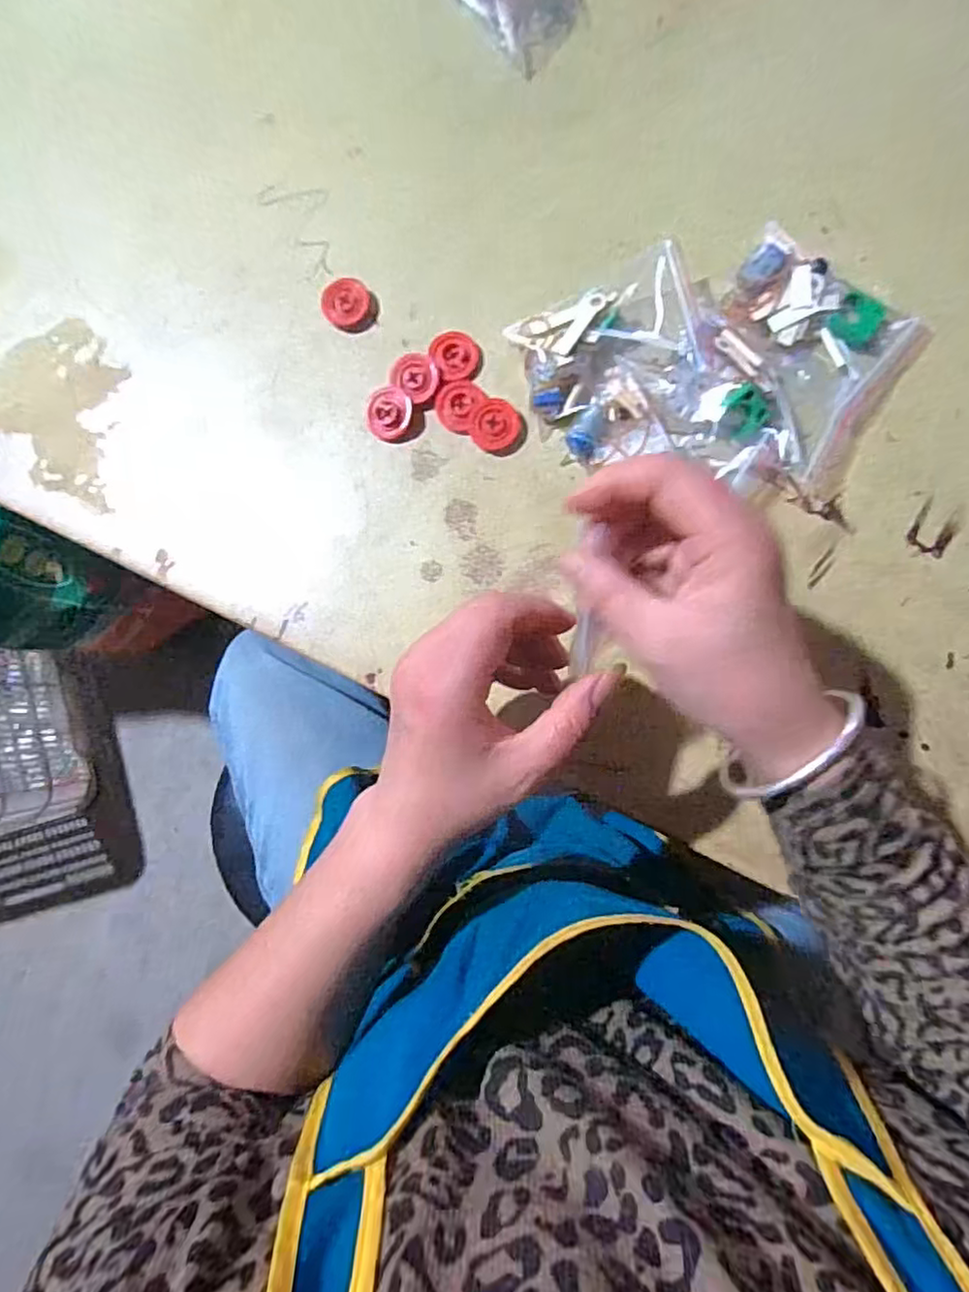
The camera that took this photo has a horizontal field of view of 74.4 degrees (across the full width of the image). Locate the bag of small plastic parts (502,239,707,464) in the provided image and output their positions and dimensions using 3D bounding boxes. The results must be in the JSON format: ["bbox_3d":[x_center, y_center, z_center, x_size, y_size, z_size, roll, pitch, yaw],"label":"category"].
[{"bbox_3d":[0.079,-0.171,0.396,0.103,0.028,0.113,-14,84,6],"label":"bag of small plastic parts"}]

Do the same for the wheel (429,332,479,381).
[{"bbox_3d":[-0.019,-0.190,0.418,0.029,0.008,0.032,-26,83,5],"label":"wheel"}]

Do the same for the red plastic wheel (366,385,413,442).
[{"bbox_3d":[-0.062,-0.154,0.422,0.031,0.011,0.032,-1,86,8],"label":"red plastic wheel"}]

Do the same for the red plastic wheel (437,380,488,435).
[{"bbox_3d":[-0.017,-0.157,0.416,0.030,0.004,0.032,-1,86,8],"label":"red plastic wheel"}]

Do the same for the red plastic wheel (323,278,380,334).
[{"bbox_3d":[-0.091,-0.229,0.429,0.037,0.012,0.029,12,88,8],"label":"red plastic wheel"}]

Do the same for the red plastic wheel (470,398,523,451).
[{"bbox_3d":[0.007,-0.142,0.411,0.031,0.005,0.032,-1,86,8],"label":"red plastic wheel"}]

